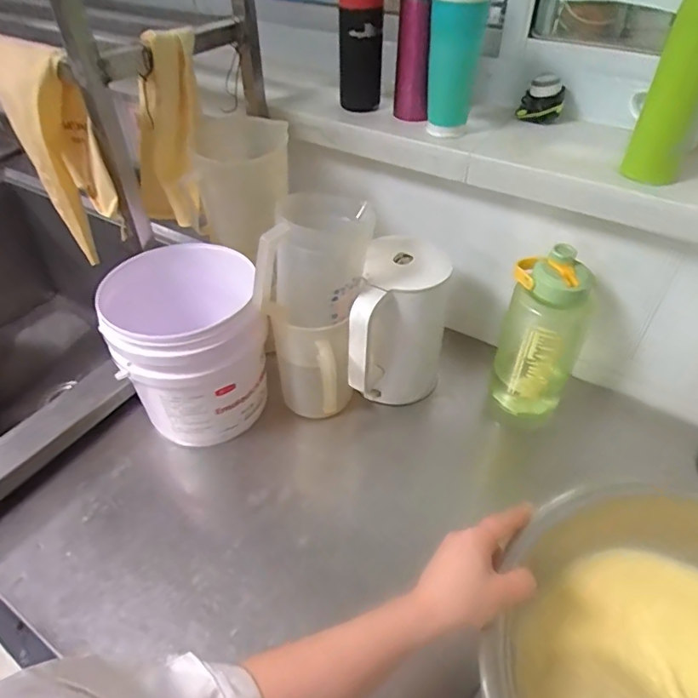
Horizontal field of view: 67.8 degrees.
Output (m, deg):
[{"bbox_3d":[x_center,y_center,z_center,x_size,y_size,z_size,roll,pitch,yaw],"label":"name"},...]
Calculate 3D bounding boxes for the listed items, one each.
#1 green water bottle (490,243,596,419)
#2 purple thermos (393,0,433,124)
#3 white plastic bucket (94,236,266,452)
[{"bbox_3d":[0.277,-0.010,0.771,0.118,0.269,0.090,27,50,26],"label":"green water bottle"},{"bbox_3d":[0.098,-0.450,0.747,0.059,0.226,0.052,4,44,5],"label":"purple thermos"},{"bbox_3d":[-0.230,-0.001,0.759,0.199,0.235,0.191,-22,47,-21],"label":"white plastic bucket"}]

